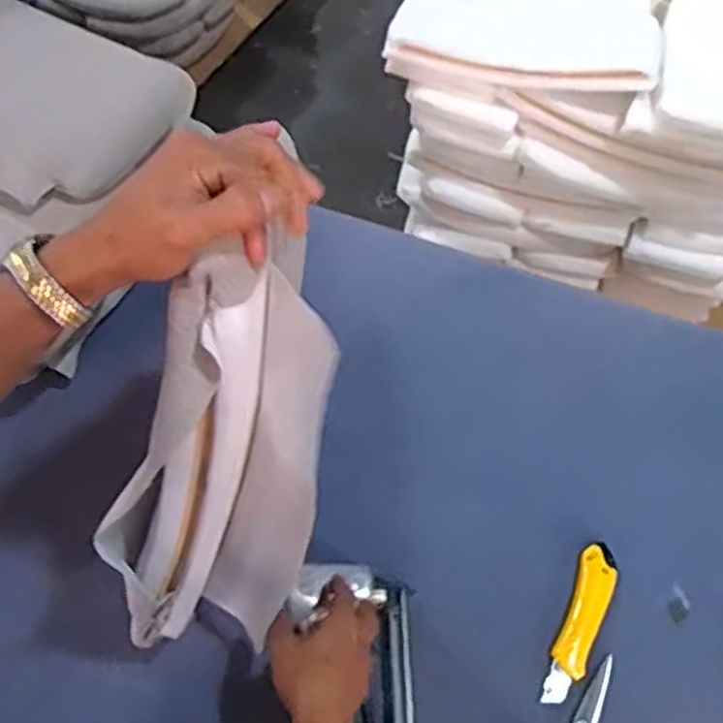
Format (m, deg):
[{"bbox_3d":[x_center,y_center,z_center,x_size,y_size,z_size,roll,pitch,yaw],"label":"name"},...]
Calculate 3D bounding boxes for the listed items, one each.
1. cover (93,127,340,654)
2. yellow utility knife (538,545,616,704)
[{"bbox_3d":[-0.104,0.094,0.551,0.121,0.383,0.089,26,37,12],"label":"cover"},{"bbox_3d":[0.217,0.259,0.761,0.035,0.025,0.165,22,58,10],"label":"yellow utility knife"}]

